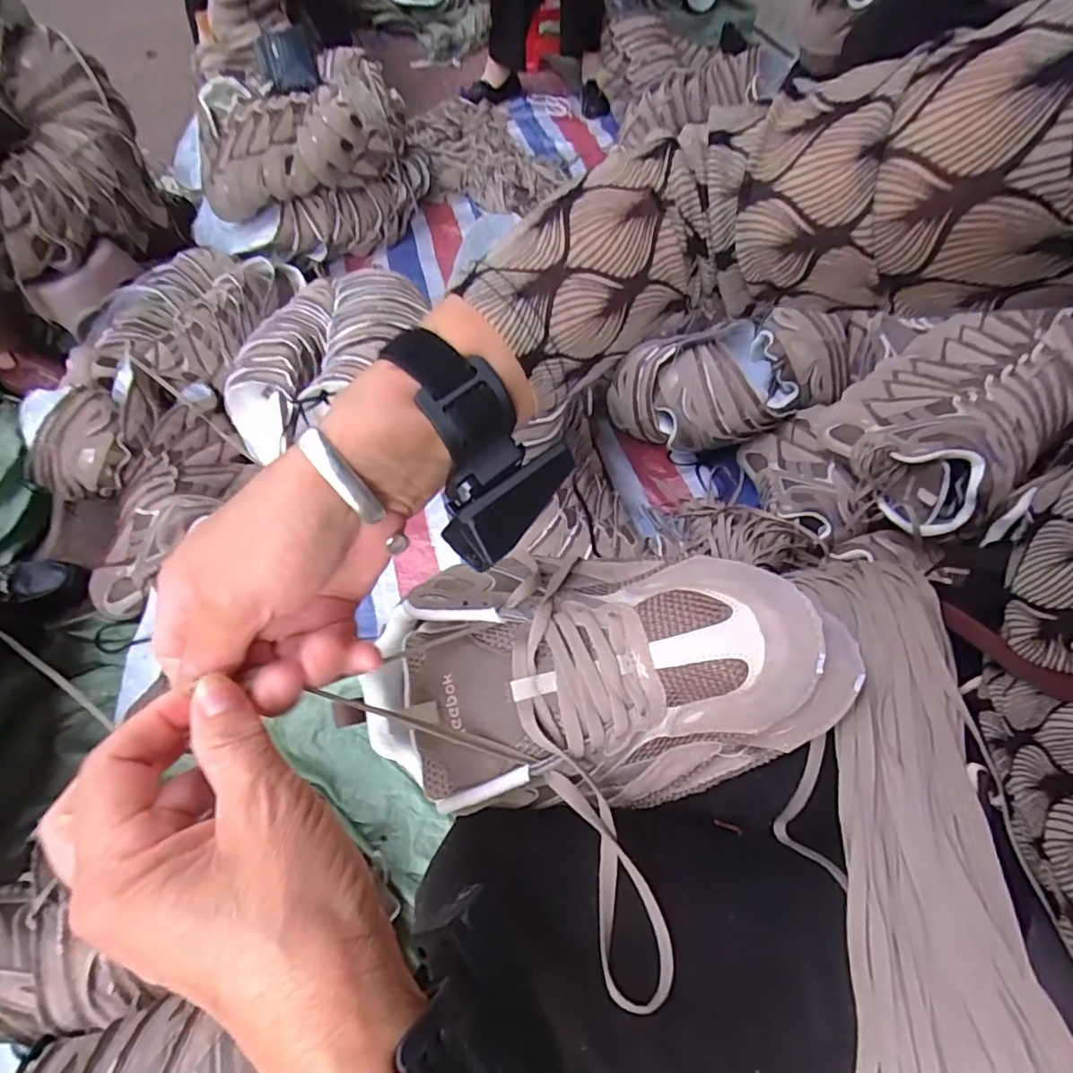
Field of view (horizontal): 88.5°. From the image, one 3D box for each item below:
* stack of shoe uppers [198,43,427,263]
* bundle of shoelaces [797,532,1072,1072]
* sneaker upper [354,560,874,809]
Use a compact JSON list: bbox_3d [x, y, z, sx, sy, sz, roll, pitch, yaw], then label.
[{"bbox_3d":[-0.587,-0.947,1.418,0.563,0.311,0.331,-31,62,-16],"label":"stack of shoe uppers"},{"bbox_3d":[0.211,0.150,0.300,0.093,0.090,0.357,8,59,7],"label":"bundle of shoelaces"},{"bbox_3d":[0.042,0.070,0.308,0.248,0.089,0.131,-2,54,-2],"label":"sneaker upper"}]

